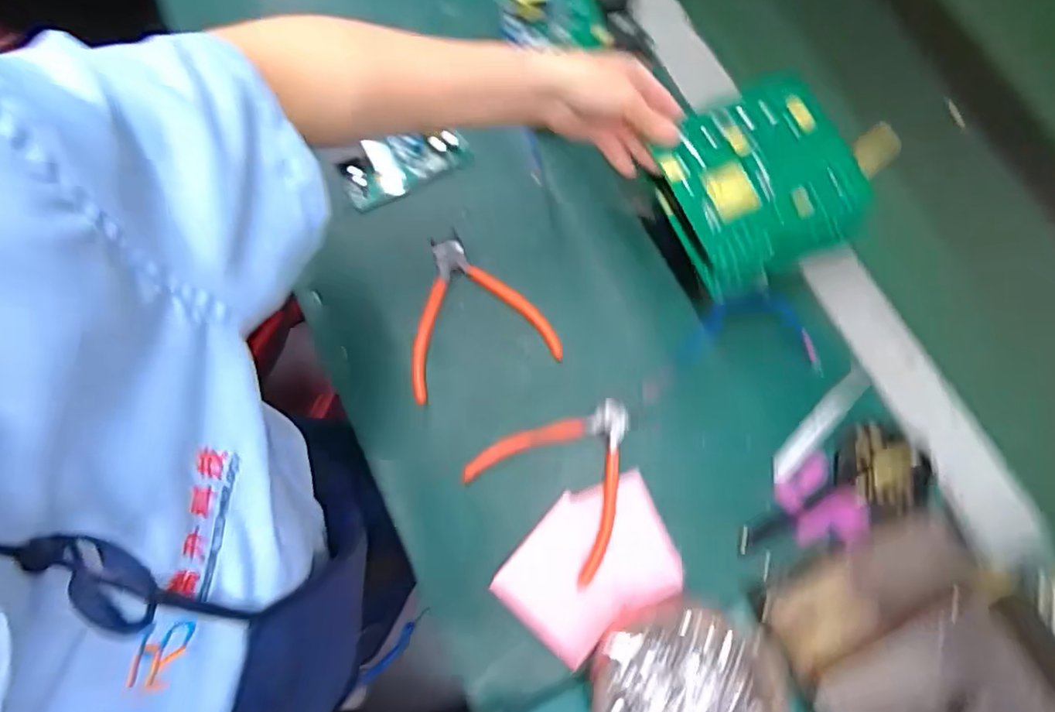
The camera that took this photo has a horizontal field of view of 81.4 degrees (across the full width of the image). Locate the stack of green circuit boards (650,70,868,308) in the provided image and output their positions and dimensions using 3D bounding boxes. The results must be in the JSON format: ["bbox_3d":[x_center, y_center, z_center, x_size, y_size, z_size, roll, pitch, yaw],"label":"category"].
[{"bbox_3d":[0.167,-0.123,0.445,0.132,0.033,0.127,-28,77,-6],"label":"stack of green circuit boards"}]

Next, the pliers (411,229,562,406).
[{"bbox_3d":[-0.052,-0.042,0.517,0.125,0.020,0.133,-20,76,-4],"label":"pliers"}]

